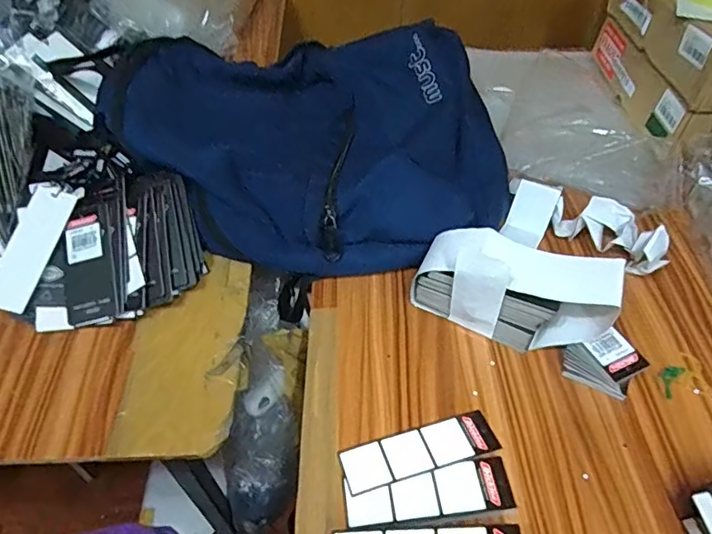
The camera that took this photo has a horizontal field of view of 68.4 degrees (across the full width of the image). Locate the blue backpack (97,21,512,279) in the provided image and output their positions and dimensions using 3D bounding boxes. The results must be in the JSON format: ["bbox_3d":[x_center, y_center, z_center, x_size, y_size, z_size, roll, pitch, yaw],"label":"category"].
[{"bbox_3d":[-0.039,-0.147,0.579,0.402,0.124,0.308,15,50,13],"label":"blue backpack"}]

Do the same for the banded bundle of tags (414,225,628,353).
[{"bbox_3d":[0.132,0.013,0.444,0.158,0.105,0.059,16,51,15],"label":"banded bundle of tags"}]

